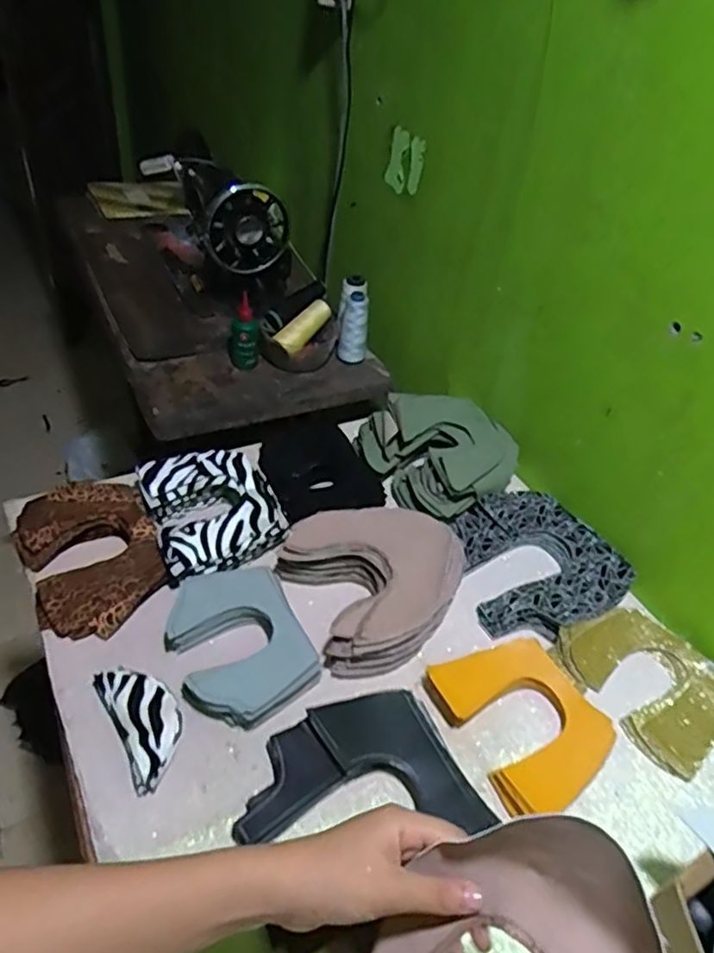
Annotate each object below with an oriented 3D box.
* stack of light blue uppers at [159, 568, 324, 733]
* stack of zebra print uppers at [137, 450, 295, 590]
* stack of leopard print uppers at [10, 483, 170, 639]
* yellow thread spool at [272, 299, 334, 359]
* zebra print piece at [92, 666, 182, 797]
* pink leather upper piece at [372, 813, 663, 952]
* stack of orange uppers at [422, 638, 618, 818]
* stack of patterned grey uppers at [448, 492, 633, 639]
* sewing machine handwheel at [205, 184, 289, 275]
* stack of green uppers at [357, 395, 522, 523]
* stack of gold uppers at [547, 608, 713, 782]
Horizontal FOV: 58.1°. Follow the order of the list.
[{"bbox_3d":[-0.116,0.158,0.622,0.120,0.026,0.154,-21,49,-26],"label":"stack of light blue uppers"},{"bbox_3d":[-0.163,0.038,0.739,0.144,0.050,0.160,-18,48,-24],"label":"stack of zebra print uppers"},{"bbox_3d":[-0.284,0.081,0.688,0.132,0.041,0.180,-19,48,-25],"label":"stack of leopard print uppers"},{"bbox_3d":[-0.082,-0.233,1.017,0.034,0.043,0.111,32,66,25],"label":"yellow thread spool"},{"bbox_3d":[-0.188,0.214,0.571,0.054,0.023,0.117,-22,49,-27],"label":"zebra print piece"},{"bbox_3d":[0.083,0.247,0.319,0.158,0.070,0.129,-48,55,-4],"label":"pink leather upper piece"},{"bbox_3d":[0.153,0.223,0.600,0.116,0.033,0.150,-21,49,-26],"label":"stack of orange uppers"},{"bbox_3d":[0.200,0.098,0.746,0.181,0.034,0.183,-17,47,-23],"label":"stack of patterned grey uppers"},{"bbox_3d":[-0.169,-0.383,0.995,0.133,0.128,0.024,-17,48,-25],"label":"sewing machine handwheel"},{"bbox_3d":[0.115,-0.035,0.838,0.187,0.079,0.172,-19,49,-27],"label":"stack of green uppers"},{"bbox_3d":[0.295,0.203,0.650,0.127,0.027,0.160,-24,50,-29],"label":"stack of gold uppers"}]

